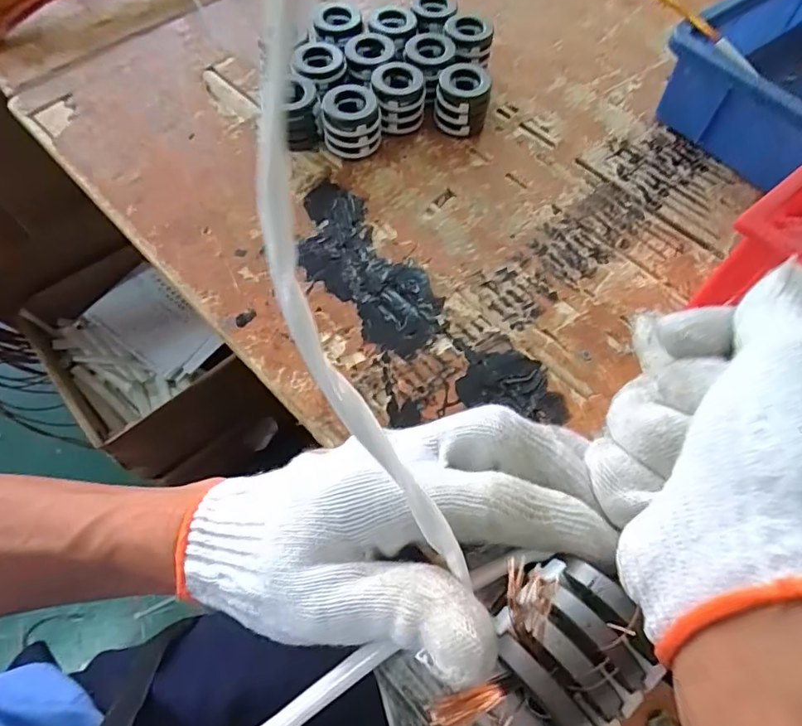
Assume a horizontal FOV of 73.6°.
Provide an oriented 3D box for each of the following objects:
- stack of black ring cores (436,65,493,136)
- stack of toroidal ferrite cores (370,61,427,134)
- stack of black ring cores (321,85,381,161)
[{"bbox_3d":[0.055,-0.235,0.485,0.046,0.043,0.045,10,63,3],"label":"stack of black ring cores"},{"bbox_3d":[-0.002,-0.236,0.485,0.044,0.041,0.054,-5,63,-5],"label":"stack of toroidal ferrite cores"},{"bbox_3d":[-0.043,-0.210,0.469,0.048,0.041,0.050,-5,63,-5],"label":"stack of black ring cores"}]

